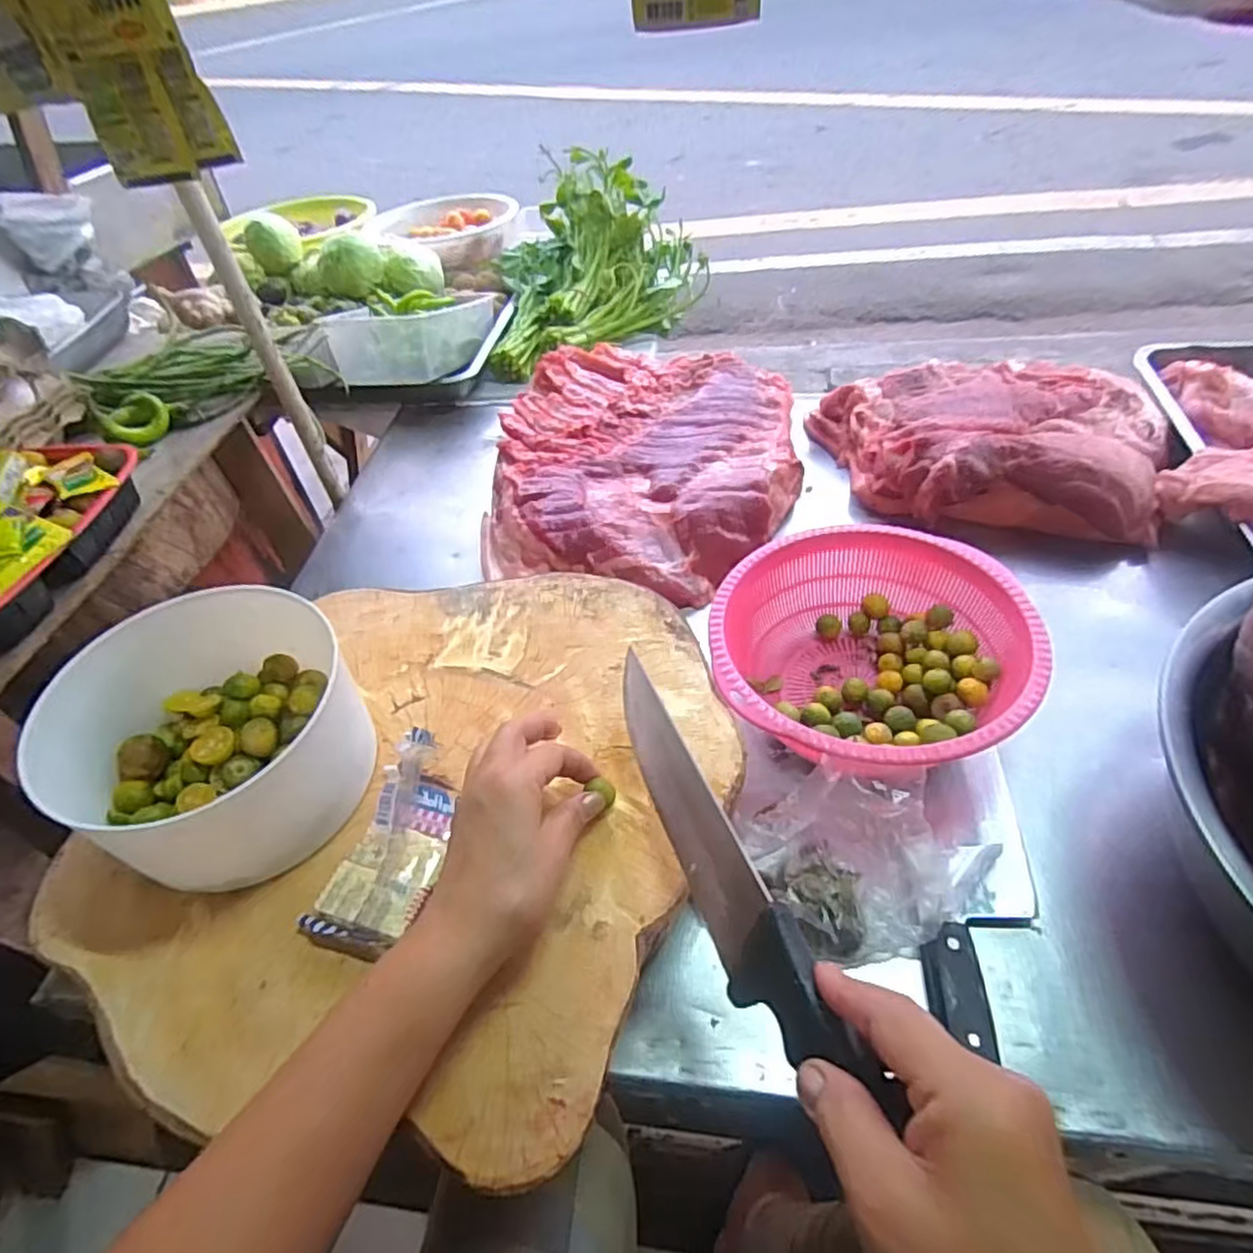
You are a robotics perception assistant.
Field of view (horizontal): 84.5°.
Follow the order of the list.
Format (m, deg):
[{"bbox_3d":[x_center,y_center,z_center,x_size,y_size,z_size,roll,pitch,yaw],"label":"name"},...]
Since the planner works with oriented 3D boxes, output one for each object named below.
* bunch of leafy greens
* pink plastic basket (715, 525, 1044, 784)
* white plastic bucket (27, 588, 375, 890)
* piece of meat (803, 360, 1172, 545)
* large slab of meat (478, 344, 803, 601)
[{"bbox_3d":[-0.042,-0.539,1.010,0.292,0.165,0.328,-4,50,2],"label":"bunch of leafy greens"},{"bbox_3d":[0.187,0.026,0.552,0.236,0.095,0.225,-3,50,3],"label":"pink plastic basket"},{"bbox_3d":[-0.251,0.067,0.428,0.157,0.100,0.162,-3,50,3],"label":"white plastic bucket"},{"bbox_3d":[0.383,-0.202,0.727,0.351,0.076,0.241,5,51,10],"label":"piece of meat"},{"bbox_3d":[0.020,-0.187,0.768,0.319,0.057,0.357,5,51,9],"label":"large slab of meat"}]

